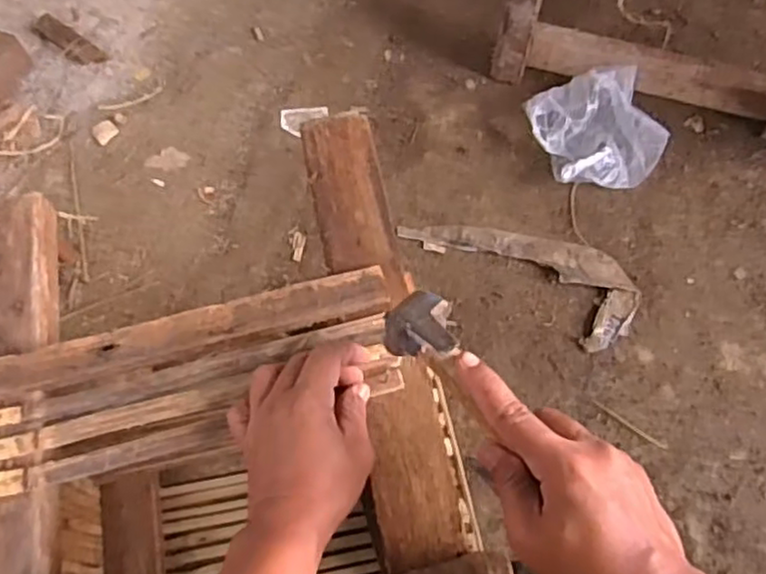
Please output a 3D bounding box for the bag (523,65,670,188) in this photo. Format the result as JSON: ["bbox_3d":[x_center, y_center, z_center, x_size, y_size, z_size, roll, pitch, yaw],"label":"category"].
[{"bbox_3d":[0.313,-0.223,1.011,0.179,0.059,0.177,-18,67,-10],"label":"bag"}]

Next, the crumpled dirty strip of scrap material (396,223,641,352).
[{"bbox_3d":[0.195,-0.038,0.952,0.314,0.017,0.132,33,69,13],"label":"crumpled dirty strip of scrap material"}]

